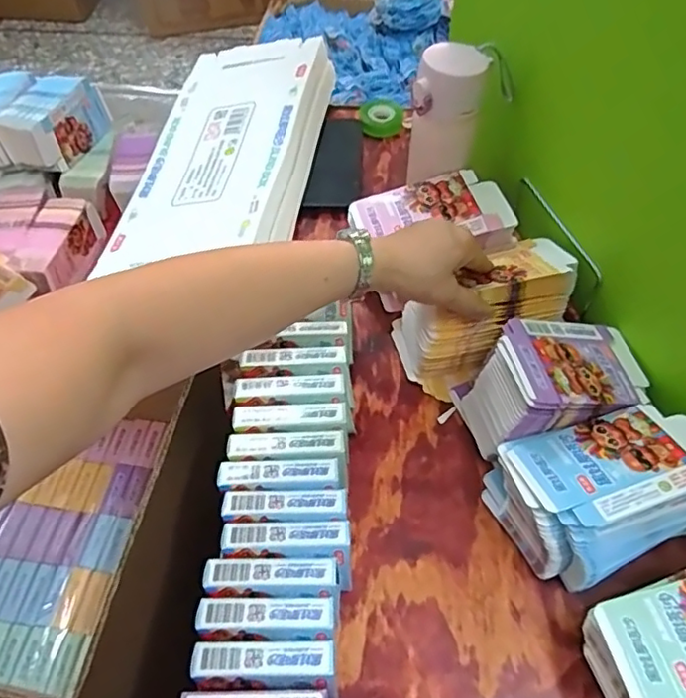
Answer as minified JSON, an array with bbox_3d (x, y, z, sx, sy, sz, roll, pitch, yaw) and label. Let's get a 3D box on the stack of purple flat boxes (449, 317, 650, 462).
[{"bbox_3d":[0.185,0.032,0.517,0.149,0.105,0.088,-13,57,-8],"label":"stack of purple flat boxes"}]

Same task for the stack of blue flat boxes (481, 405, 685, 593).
[{"bbox_3d":[0.207,0.111,0.472,0.152,0.089,0.108,-18,58,-12],"label":"stack of blue flat boxes"}]

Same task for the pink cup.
[{"bbox_3d":[0.099,-0.207,0.615,0.071,0.184,0.061,-7,56,-5],"label":"pink cup"}]

